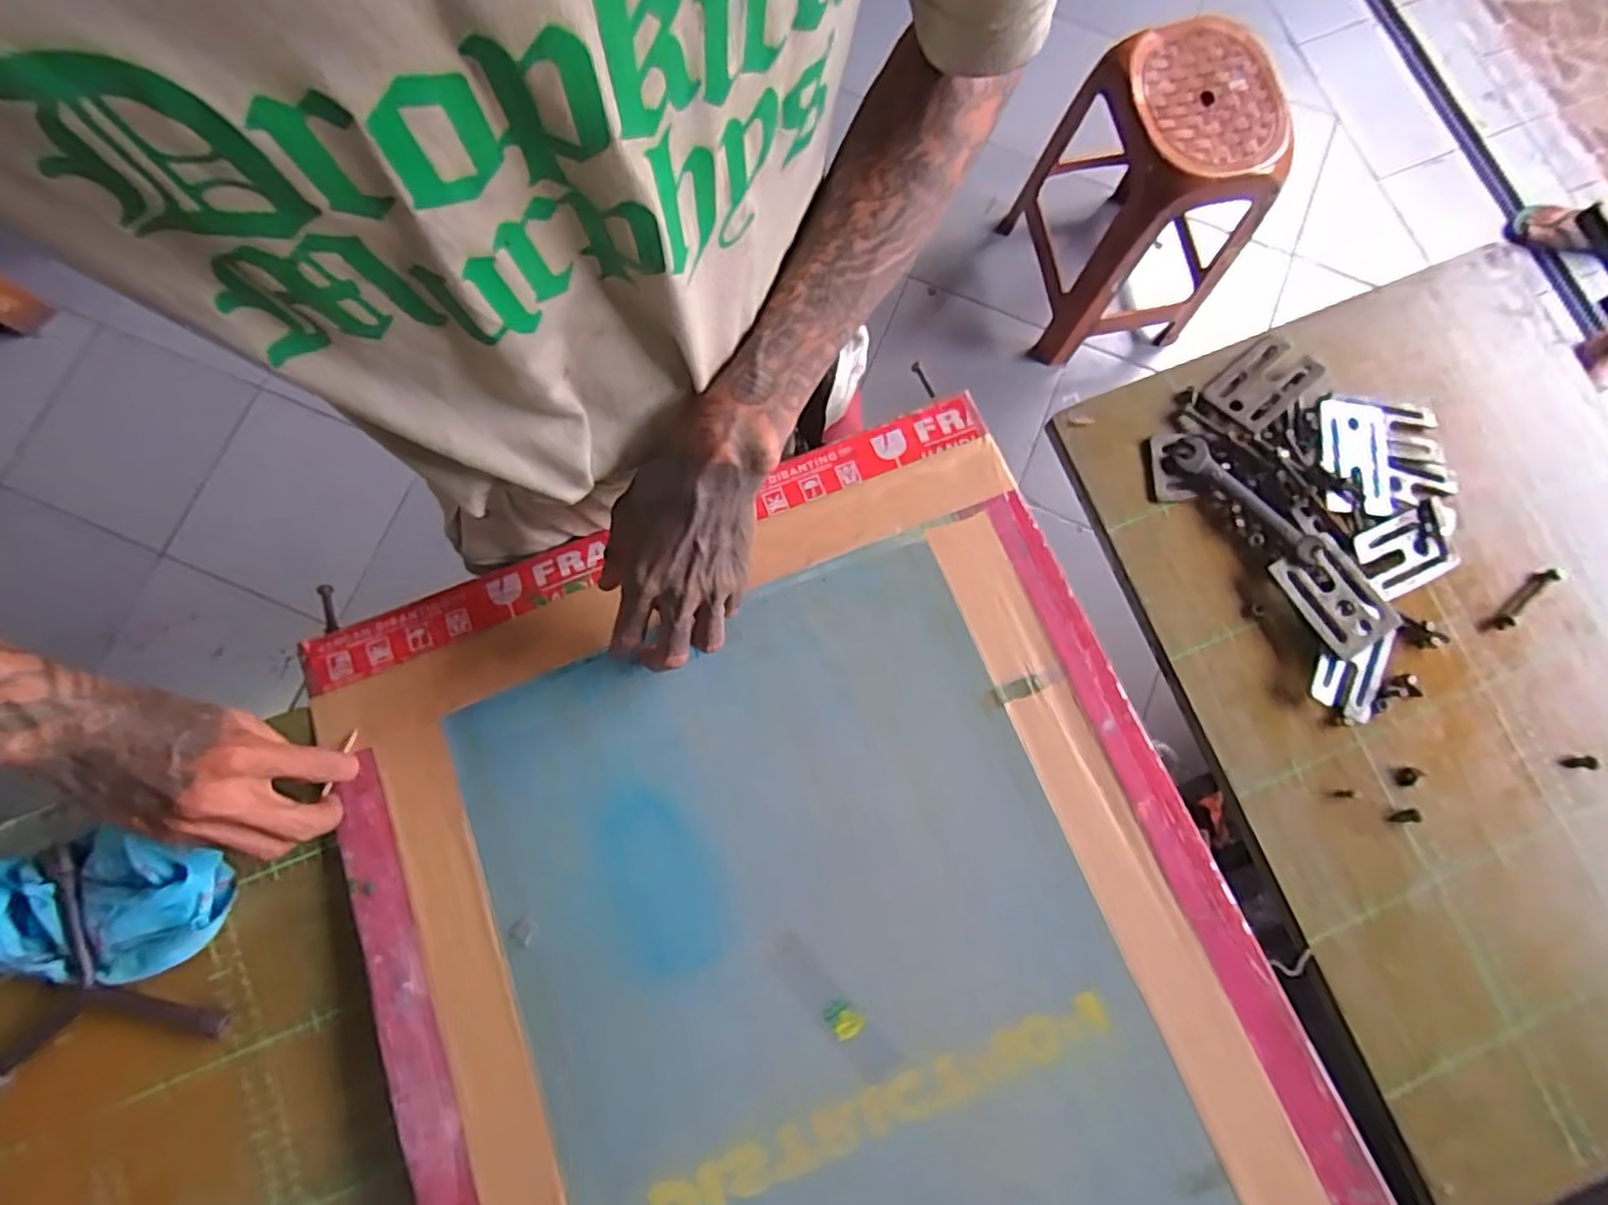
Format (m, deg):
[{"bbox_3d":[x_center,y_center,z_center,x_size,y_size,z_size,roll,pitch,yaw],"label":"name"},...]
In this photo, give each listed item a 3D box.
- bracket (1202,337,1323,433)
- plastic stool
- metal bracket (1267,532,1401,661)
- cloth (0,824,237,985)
[{"bbox_3d":[0.351,-0.168,0.527,0.081,0.015,0.050,-40,82,-8],"label":"bracket"},{"bbox_3d":[0.654,-0.772,1.354,0.343,0.461,0.376,-18,81,-4],"label":"plastic stool"},{"bbox_3d":[0.380,-0.005,0.492,0.051,0.006,0.081,-32,81,5],"label":"metal bracket"},{"bbox_3d":[-0.456,0.189,0.440,0.160,0.043,0.103,9,80,1],"label":"cloth"}]

